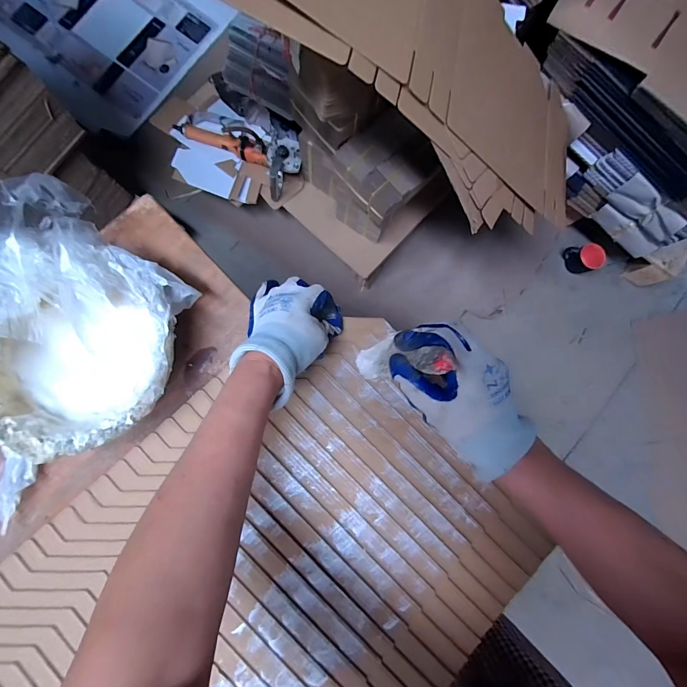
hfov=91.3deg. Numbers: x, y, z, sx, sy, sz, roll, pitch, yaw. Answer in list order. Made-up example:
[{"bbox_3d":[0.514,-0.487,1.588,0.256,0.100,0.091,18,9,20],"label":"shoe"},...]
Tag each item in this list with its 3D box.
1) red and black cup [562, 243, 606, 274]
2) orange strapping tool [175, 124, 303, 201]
[{"bbox_3d":[0.865,-0.305,1.191,0.100,0.089,0.096,0,85,-5],"label":"red and black cup"},{"bbox_3d":[-0.290,-0.591,0.983,0.357,0.090,0.165,31,84,-2],"label":"orange strapping tool"}]

